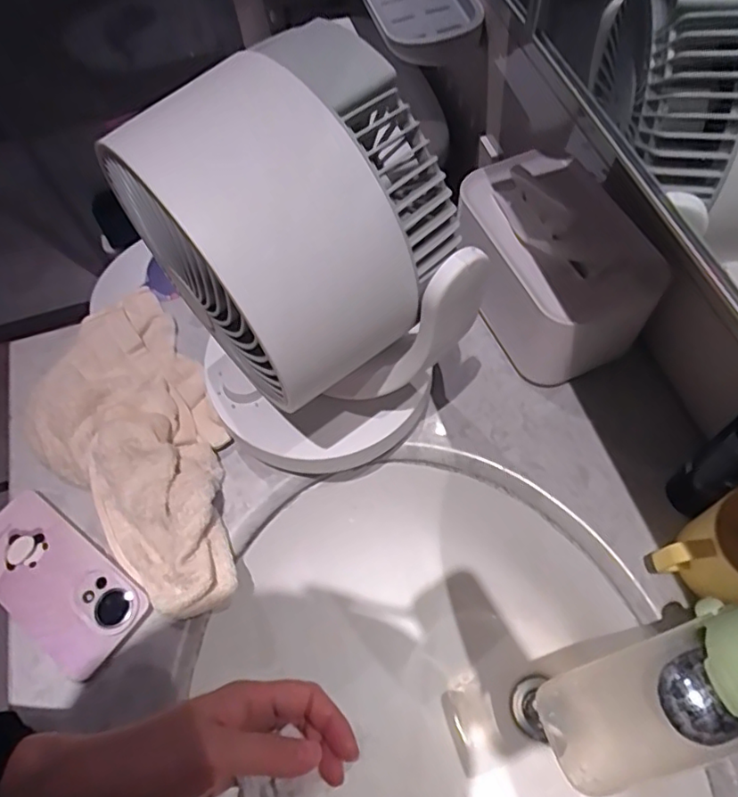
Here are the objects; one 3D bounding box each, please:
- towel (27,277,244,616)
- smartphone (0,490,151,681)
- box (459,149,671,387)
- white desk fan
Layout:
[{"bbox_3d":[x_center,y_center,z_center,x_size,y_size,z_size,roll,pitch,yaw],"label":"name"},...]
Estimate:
[{"bbox_3d":[-0.208,0.033,0.502,0.156,0.044,0.321,-33,65,-13],"label":"towel"},{"bbox_3d":[-0.258,0.149,0.466,0.159,0.015,0.078,32,69,19],"label":"smartphone"},{"bbox_3d":[0.170,-0.122,0.533,0.119,0.117,0.192,-23,63,-8],"label":"box"},{"bbox_3d":[-0.049,-0.070,0.400,0.170,0.275,0.188,-37,66,-14],"label":"white desk fan"}]

